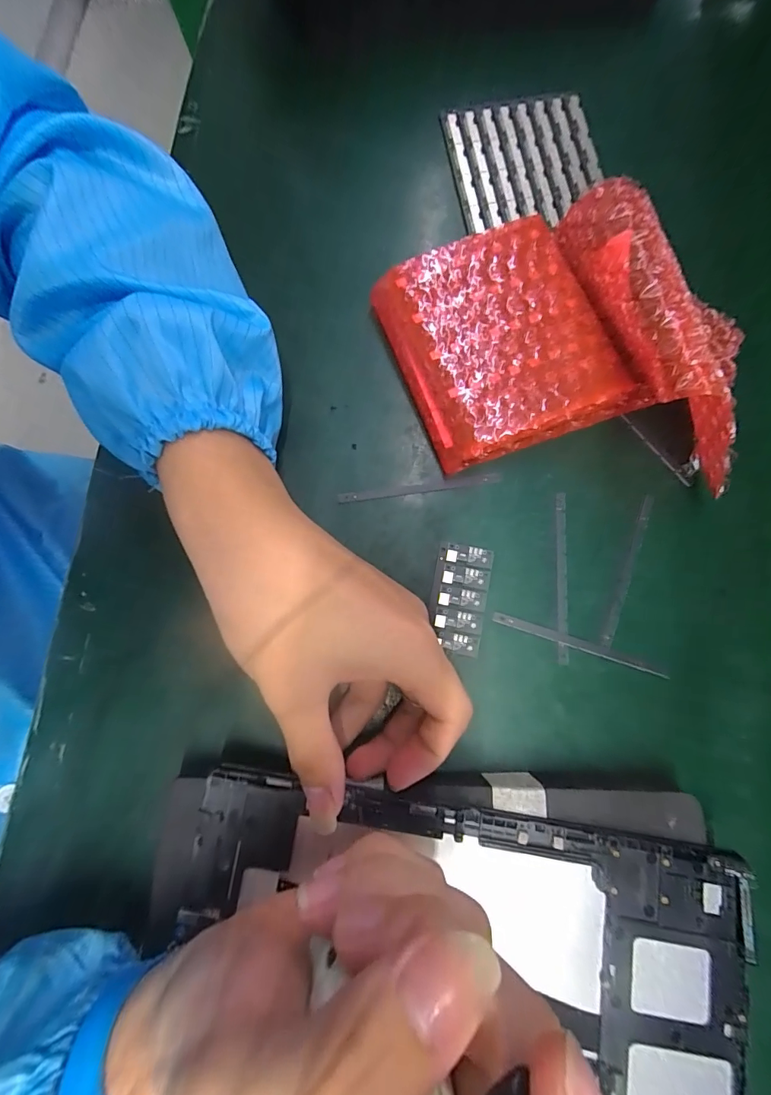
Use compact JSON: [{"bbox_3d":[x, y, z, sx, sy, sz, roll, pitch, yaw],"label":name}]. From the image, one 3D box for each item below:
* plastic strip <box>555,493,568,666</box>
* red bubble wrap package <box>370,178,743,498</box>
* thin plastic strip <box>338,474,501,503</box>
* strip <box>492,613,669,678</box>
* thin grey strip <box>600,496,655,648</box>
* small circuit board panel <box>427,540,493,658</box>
[{"bbox_3d":[0.098,0.016,0.235,0.006,0.004,0.093,3,79,2],"label":"plastic strip"},{"bbox_3d":[0.083,-0.099,0.223,0.134,0.067,0.178,-20,79,-3],"label":"red bubble wrap package"},{"bbox_3d":[0.019,-0.034,0.245,0.092,0.004,0.006,-7,79,0],"label":"thin plastic strip"},{"bbox_3d":[0.103,0.051,0.228,0.092,0.004,0.006,18,80,5],"label":"strip"},{"bbox_3d":[0.134,0.013,0.236,0.006,0.004,0.089,22,82,-2],"label":"thin grey strip"},{"bbox_3d":[0.040,0.028,0.234,0.030,0.004,0.057,11,79,3],"label":"small circuit board panel"}]

